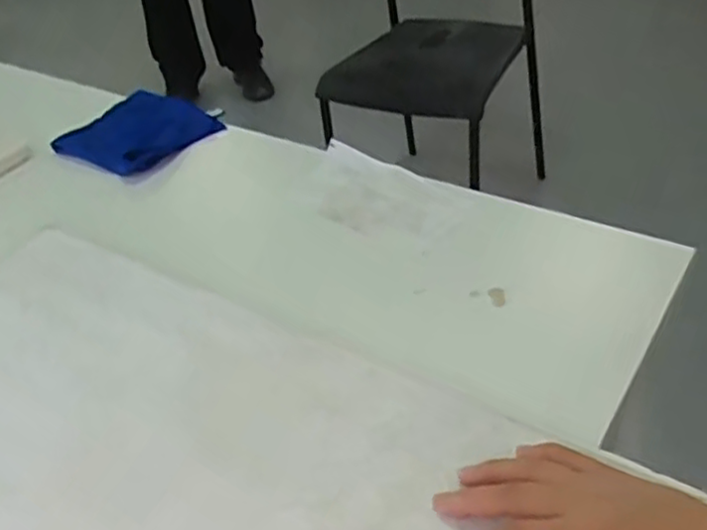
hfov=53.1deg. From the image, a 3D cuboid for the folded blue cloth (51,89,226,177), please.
[{"bbox_3d":[-0.247,-0.156,0.805,0.153,0.013,0.139,23,48,31],"label":"folded blue cloth"}]

